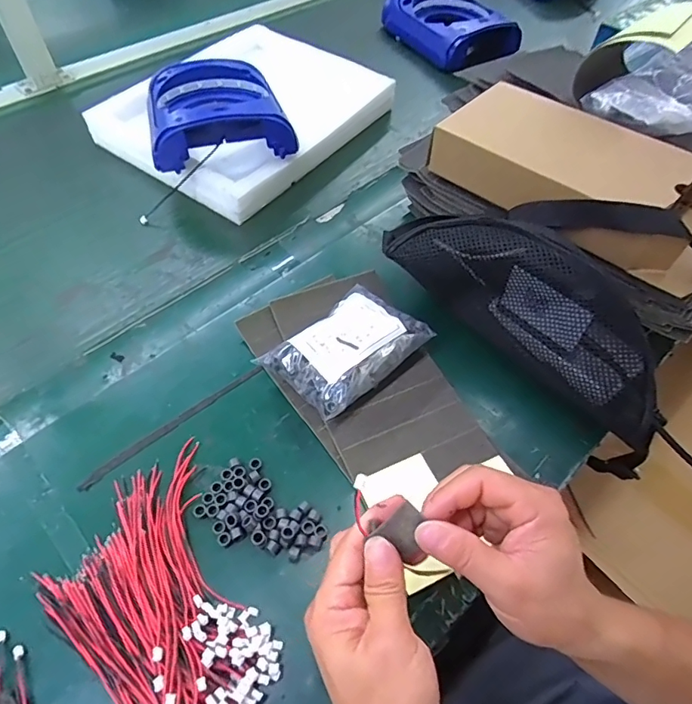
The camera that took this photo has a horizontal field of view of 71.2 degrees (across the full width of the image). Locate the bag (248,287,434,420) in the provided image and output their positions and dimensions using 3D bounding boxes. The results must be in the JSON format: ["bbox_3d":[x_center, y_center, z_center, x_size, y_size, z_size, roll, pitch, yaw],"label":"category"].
[{"bbox_3d":[0.000,-0.003,0.456,0.135,0.057,0.095,-37,62,-24],"label":"bag"}]

